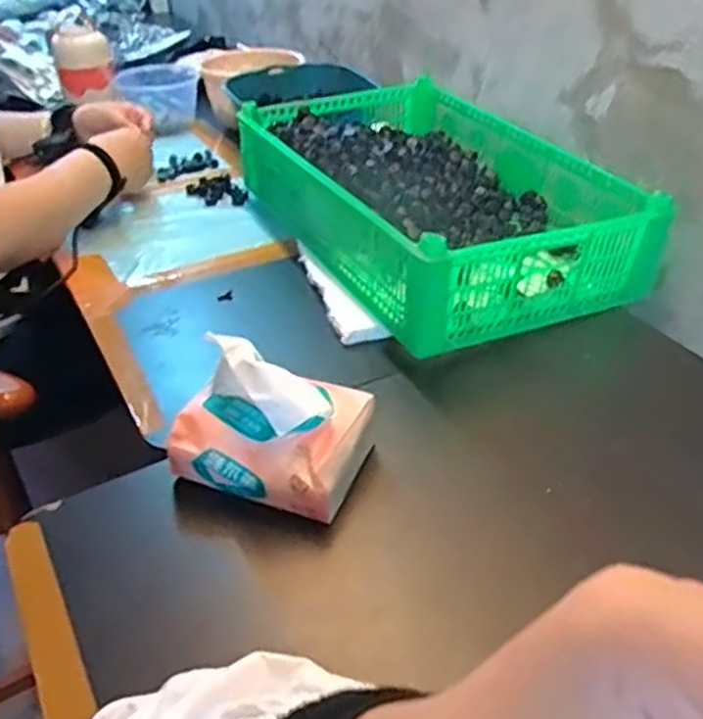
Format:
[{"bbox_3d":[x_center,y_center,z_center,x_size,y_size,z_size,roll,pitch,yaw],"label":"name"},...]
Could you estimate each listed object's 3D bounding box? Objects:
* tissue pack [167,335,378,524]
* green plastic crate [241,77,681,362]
[{"bbox_3d":[-0.062,0.044,0.554,0.137,0.099,0.096,11,38,16],"label":"tissue pack"},{"bbox_3d":[0.089,-0.195,0.865,0.290,0.105,0.458,-18,39,-21],"label":"green plastic crate"}]

